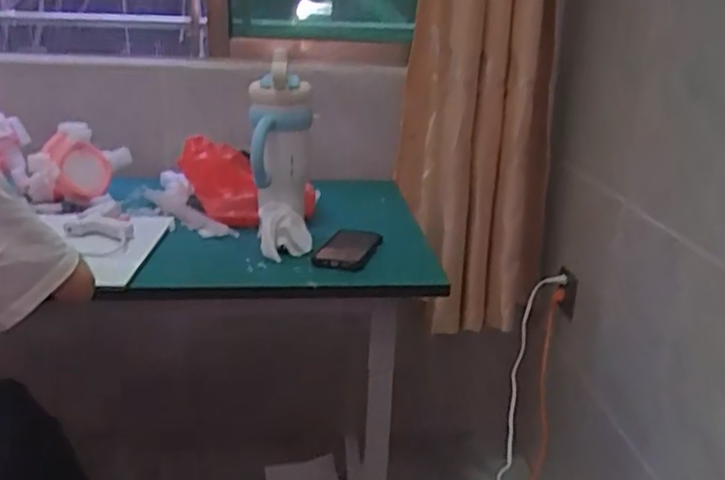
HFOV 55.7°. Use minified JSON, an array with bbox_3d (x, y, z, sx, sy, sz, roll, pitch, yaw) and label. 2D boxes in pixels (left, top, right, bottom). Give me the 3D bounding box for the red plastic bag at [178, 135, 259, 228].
[{"bbox_3d":[-0.251,-0.100,1.218,0.062,0.128,0.217,-13,25,-37],"label":"red plastic bag"}]

